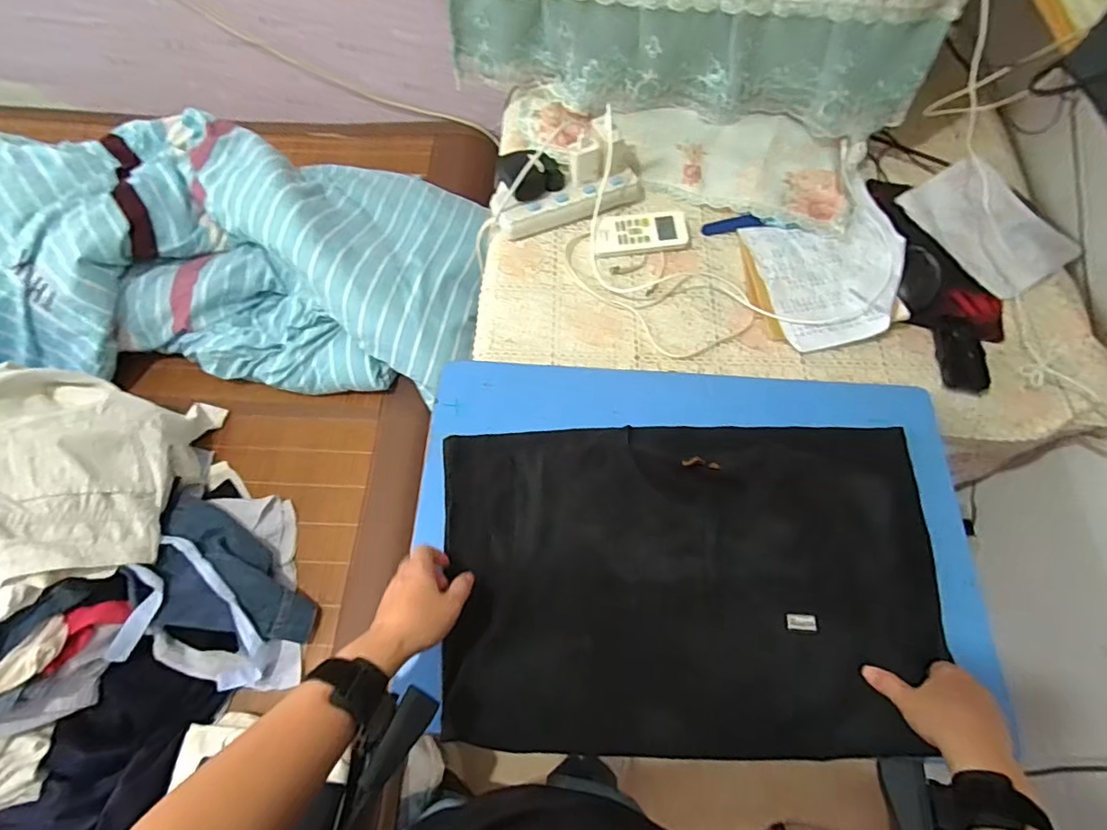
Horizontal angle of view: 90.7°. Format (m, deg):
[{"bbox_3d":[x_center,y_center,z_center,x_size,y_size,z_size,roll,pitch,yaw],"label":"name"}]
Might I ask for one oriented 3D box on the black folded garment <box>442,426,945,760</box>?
[{"bbox_3d":[0.144,0.162,0.561,0.497,0.023,0.315,-1,65,-2],"label":"black folded garment"}]

